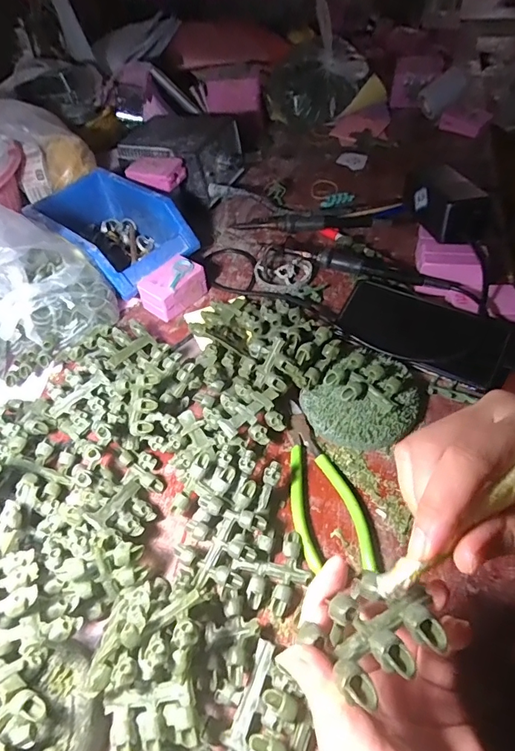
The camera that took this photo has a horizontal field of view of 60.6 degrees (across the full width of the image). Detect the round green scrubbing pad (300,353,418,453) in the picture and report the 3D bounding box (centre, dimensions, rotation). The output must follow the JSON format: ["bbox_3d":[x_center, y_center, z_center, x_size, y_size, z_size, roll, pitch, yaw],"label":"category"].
[{"bbox_3d":[0.101,0.025,0.406,0.105,0.025,0.083,-30,56,-18],"label":"round green scrubbing pad"}]

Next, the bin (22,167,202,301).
[{"bbox_3d":[-0.182,-0.180,0.555,0.194,0.069,0.128,34,62,26],"label":"bin"}]

